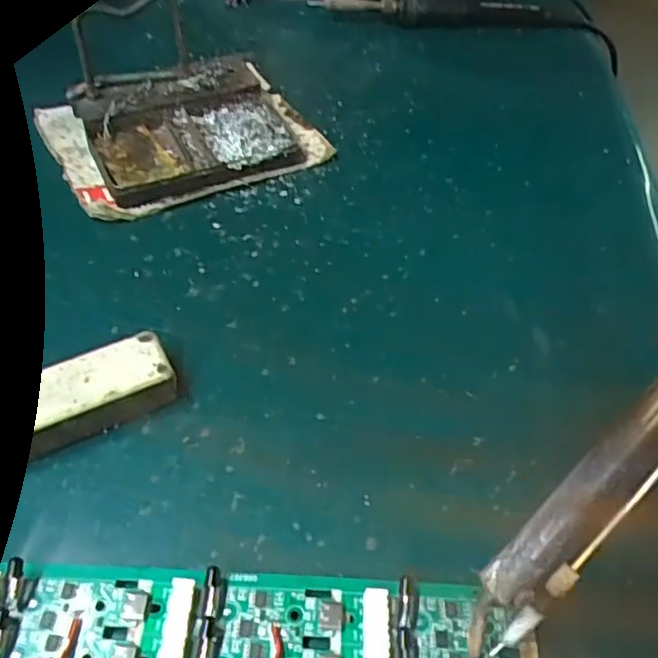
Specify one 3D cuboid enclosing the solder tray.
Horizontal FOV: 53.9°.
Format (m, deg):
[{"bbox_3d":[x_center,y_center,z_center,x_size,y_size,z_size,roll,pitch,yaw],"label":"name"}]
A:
[{"bbox_3d":[-0.084,-0.119,0.386,0.150,0.029,0.101,-23,53,-23],"label":"solder tray"}]

